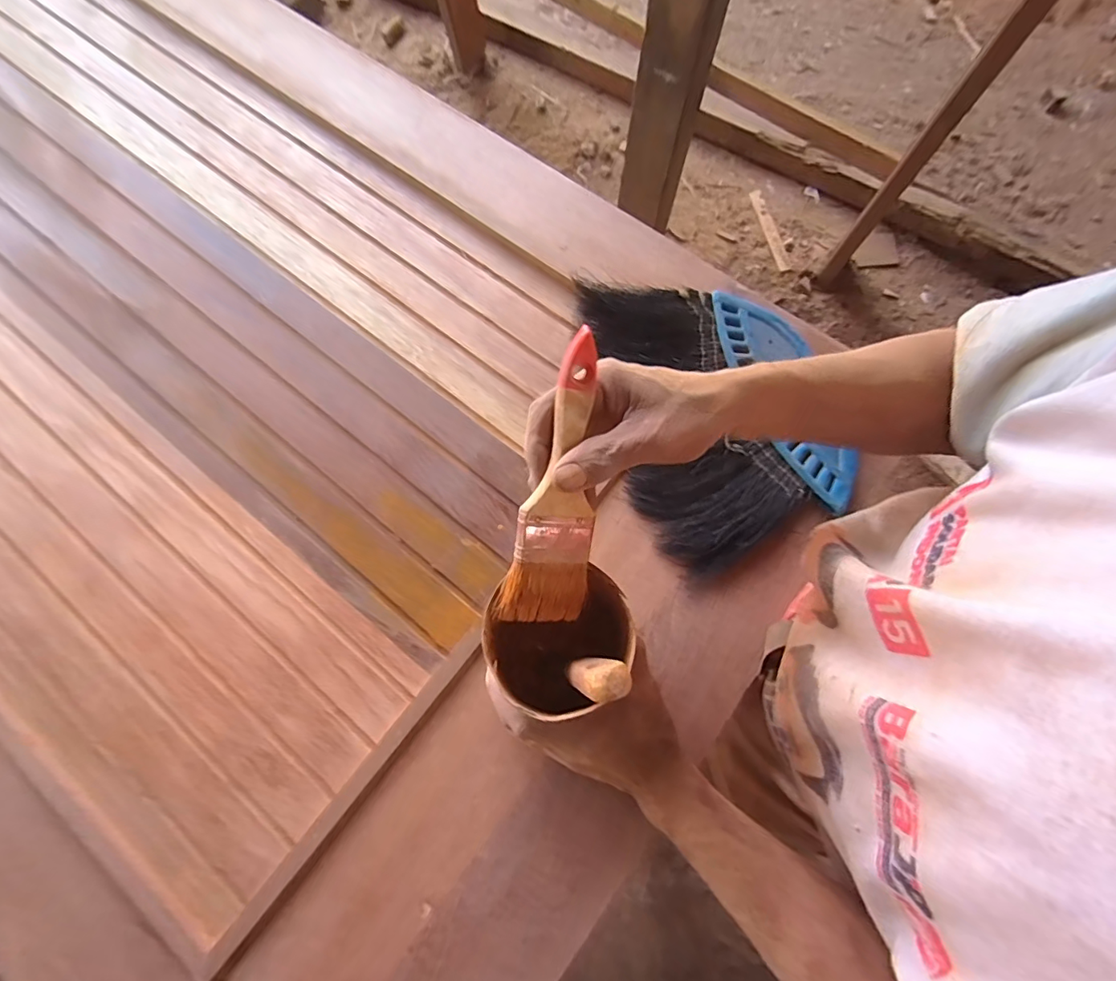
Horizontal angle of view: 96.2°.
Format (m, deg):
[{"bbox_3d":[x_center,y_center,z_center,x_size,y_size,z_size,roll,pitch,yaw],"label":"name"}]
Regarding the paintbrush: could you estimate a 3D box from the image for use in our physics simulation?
[{"bbox_3d":[0.002,-0.001,0.311,0.051,0.024,0.181,11,104,5],"label":"paintbrush"}]

